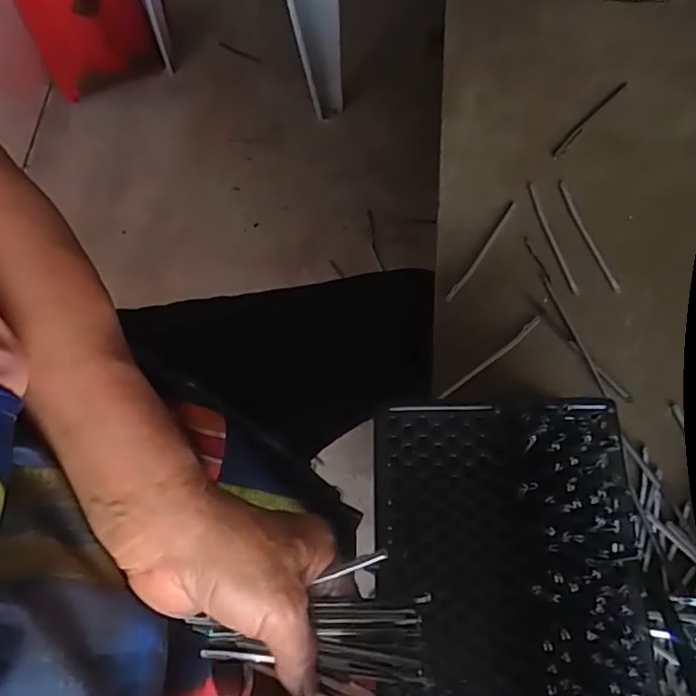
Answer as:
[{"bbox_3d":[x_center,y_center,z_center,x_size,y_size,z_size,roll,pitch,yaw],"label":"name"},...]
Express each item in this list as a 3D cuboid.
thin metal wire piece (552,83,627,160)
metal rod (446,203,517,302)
[{"bbox_3d":[0.219,-0.208,0.531,0.008,0.004,0.116,39,75,16],"label":"thin metal wire piece"},{"bbox_3d":[0.112,-0.081,0.488,0.007,0.004,0.108,32,73,14],"label":"metal rod"}]

